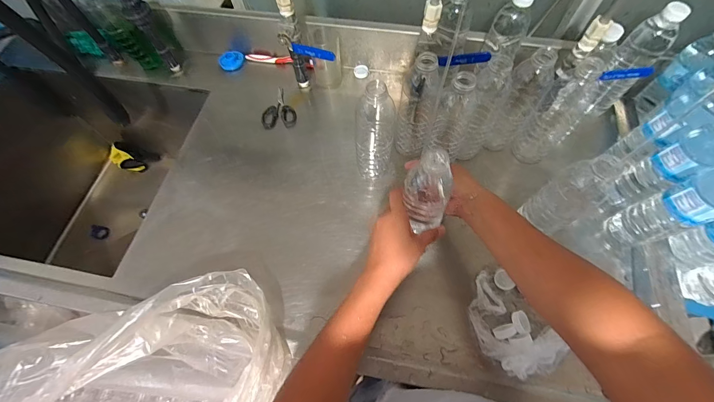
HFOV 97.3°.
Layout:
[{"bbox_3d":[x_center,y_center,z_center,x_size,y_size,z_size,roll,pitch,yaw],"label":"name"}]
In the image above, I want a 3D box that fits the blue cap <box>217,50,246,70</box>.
[{"bbox_3d":[-0.292,-0.328,0.734,0.057,0.015,0.049,-26,66,-11],"label":"blue cap"}]

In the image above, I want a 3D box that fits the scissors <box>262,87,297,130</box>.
[{"bbox_3d":[-0.168,-0.201,0.673,0.070,0.010,0.101,-6,64,-1],"label":"scissors"}]

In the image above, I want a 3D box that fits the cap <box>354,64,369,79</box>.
[{"bbox_3d":[0.010,-0.293,0.714,0.032,0.015,0.029,-3,64,0],"label":"cap"}]

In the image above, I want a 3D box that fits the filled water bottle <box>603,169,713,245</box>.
[{"bbox_3d":[0.460,0.007,0.441,0.073,0.199,0.065,-21,65,-9],"label":"filled water bottle"}]

